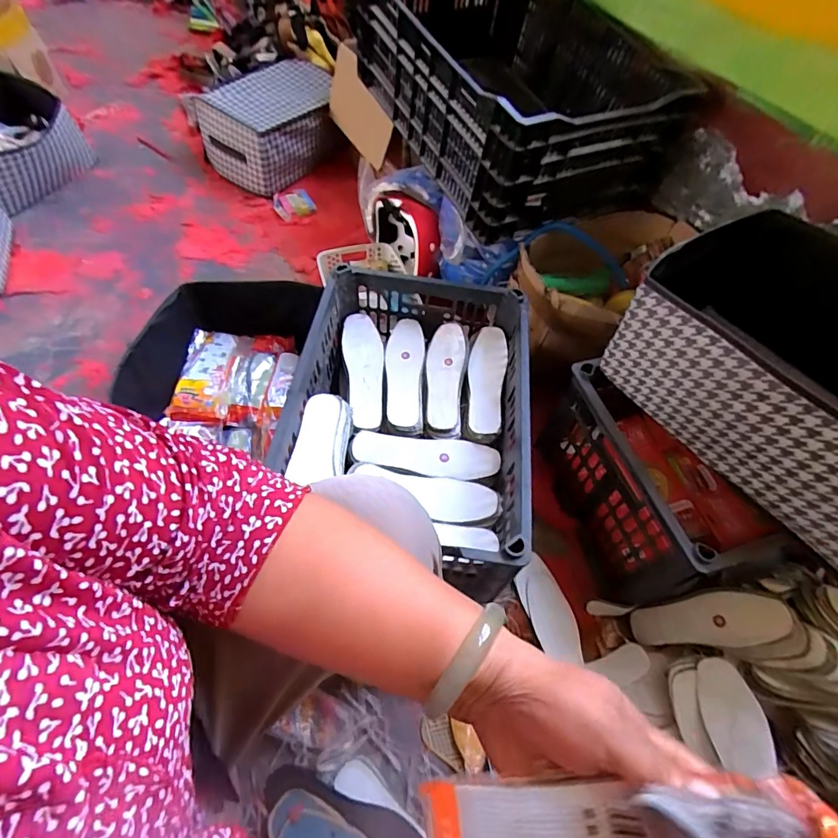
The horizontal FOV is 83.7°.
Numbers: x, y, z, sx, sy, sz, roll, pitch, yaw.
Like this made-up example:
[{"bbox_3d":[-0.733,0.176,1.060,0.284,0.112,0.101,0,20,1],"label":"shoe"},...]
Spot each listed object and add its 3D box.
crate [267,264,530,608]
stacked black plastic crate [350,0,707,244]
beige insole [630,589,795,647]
[{"bbox_3d":[-0.008,-0.024,0.740,0.339,0.165,0.464,9,59,1],"label":"crate"},{"bbox_3d":[0.181,-0.675,0.929,0.461,0.267,0.582,-22,63,-16],"label":"stacked black plastic crate"},{"bbox_3d":[0.398,0.284,0.661,0.010,0.209,0.067,2,67,-38],"label":"beige insole"}]

